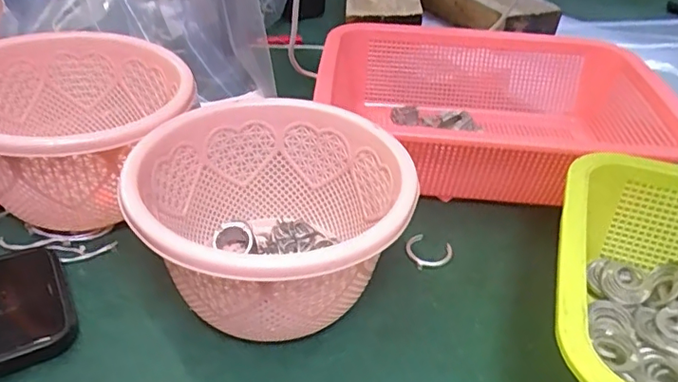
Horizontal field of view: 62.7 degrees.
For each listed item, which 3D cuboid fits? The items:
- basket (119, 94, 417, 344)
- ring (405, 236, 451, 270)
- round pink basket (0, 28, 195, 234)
[{"bbox_3d":[-0.034,0.025,0.317,0.135,0.095,0.143,2,38,-2],"label":"basket"},{"bbox_3d":[0.061,0.040,0.378,0.031,0.006,0.028,-13,41,-20],"label":"ring"},{"bbox_3d":[-0.168,-0.037,0.361,0.140,0.086,0.139,-18,41,-28],"label":"round pink basket"}]

